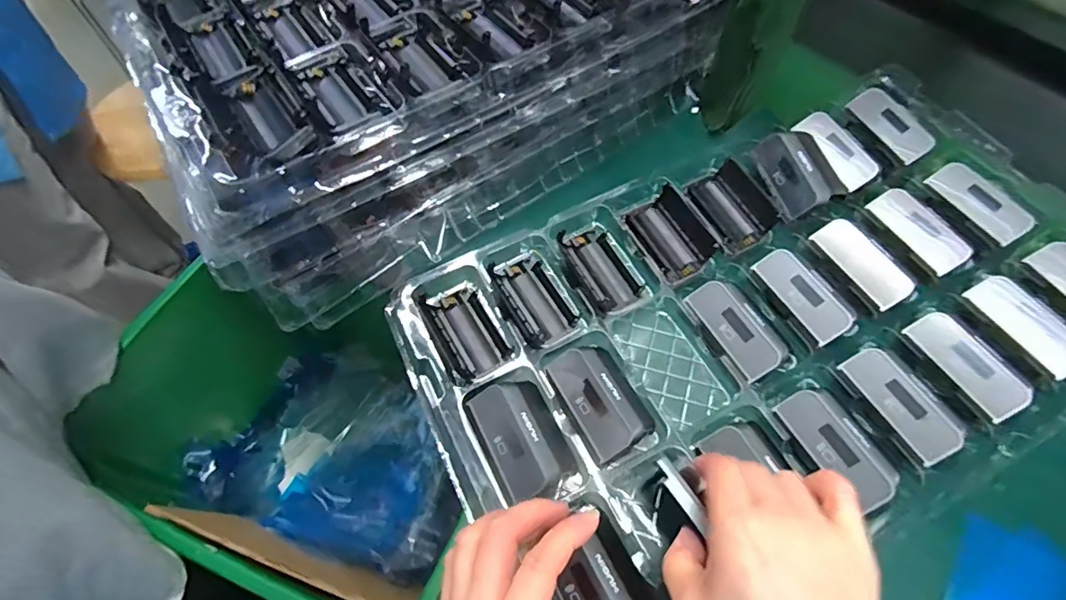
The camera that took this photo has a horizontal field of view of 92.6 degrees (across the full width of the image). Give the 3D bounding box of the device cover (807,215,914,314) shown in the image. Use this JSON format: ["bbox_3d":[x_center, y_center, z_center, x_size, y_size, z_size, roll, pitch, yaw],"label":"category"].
[{"bbox_3d":[0.249,-0.028,0.383,0.035,0.016,0.075,-37,64,8],"label":"device cover"}]

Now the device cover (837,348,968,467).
[{"bbox_3d":[0.237,0.065,0.327,0.037,0.014,0.074,-37,61,5],"label":"device cover"}]

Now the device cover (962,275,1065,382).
[{"bbox_3d":[0.342,0.016,0.350,0.035,0.009,0.075,-34,62,6],"label":"device cover"}]

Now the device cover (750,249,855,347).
[{"bbox_3d":[0.197,-0.004,0.370,0.036,0.015,0.074,-35,64,6],"label":"device cover"}]

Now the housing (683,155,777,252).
[{"bbox_3d":[0.157,-0.075,0.409,0.053,0.025,0.069,-27,63,-14],"label":"housing"}]

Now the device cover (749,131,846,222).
[{"bbox_3d":[0.218,-0.102,0.417,0.049,0.033,0.071,-11,60,-5],"label":"device cover"}]

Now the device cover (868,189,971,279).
[{"bbox_3d":[0.298,-0.054,0.393,0.033,0.011,0.075,-37,63,11],"label":"device cover"}]

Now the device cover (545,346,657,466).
[{"bbox_3d":[0.045,0.064,0.336,0.047,0.018,0.073,-28,63,-15],"label":"device cover"}]

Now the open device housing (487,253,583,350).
[{"bbox_3d":[0.000,0.000,0.384,0.050,0.016,0.076,-31,64,-16],"label":"open device housing"}]

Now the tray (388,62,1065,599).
[{"bbox_3d":[0.173,0.006,0.370,0.499,0.039,0.304,-23,62,-12],"label":"tray"}]

